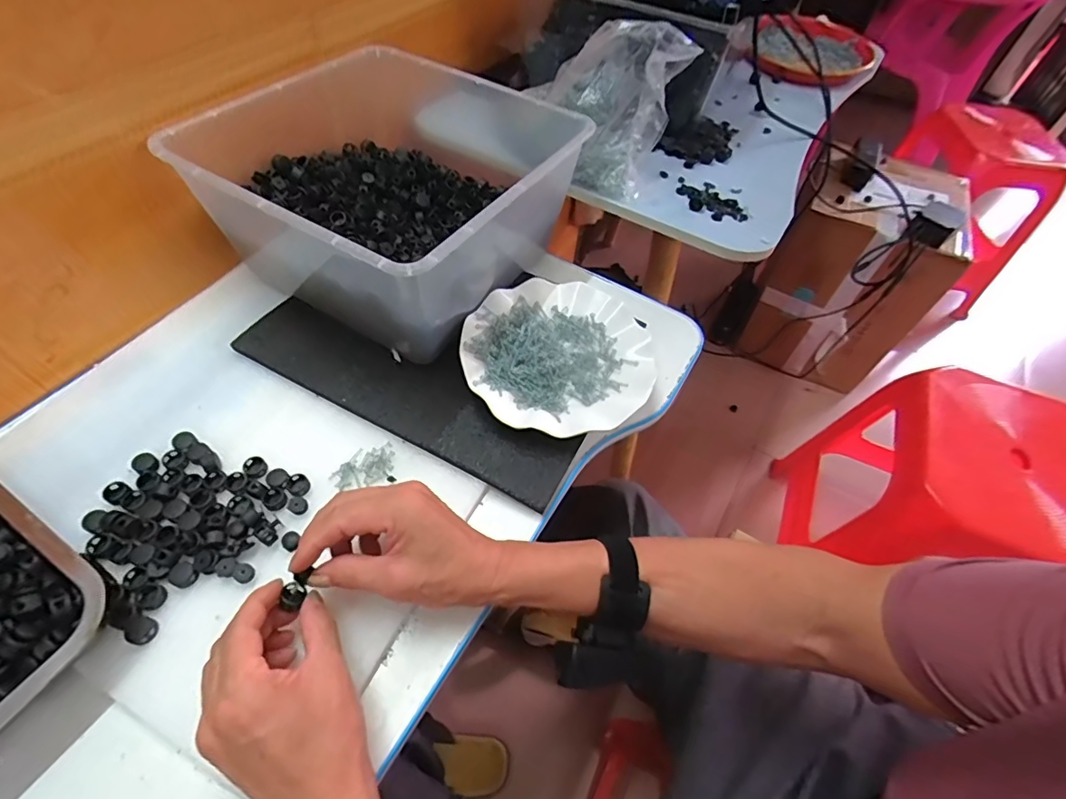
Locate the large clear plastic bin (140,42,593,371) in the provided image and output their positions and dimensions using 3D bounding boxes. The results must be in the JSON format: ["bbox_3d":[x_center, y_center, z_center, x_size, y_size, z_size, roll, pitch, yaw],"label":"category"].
[{"bbox_3d":[-0.124,-0.230,0.545,0.293,0.142,0.355,28,57,15],"label":"large clear plastic bin"}]

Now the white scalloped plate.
[{"bbox_3d":[0.025,-0.044,0.496,0.178,0.025,0.175,2,54,-3],"label":"white scalloped plate"}]

